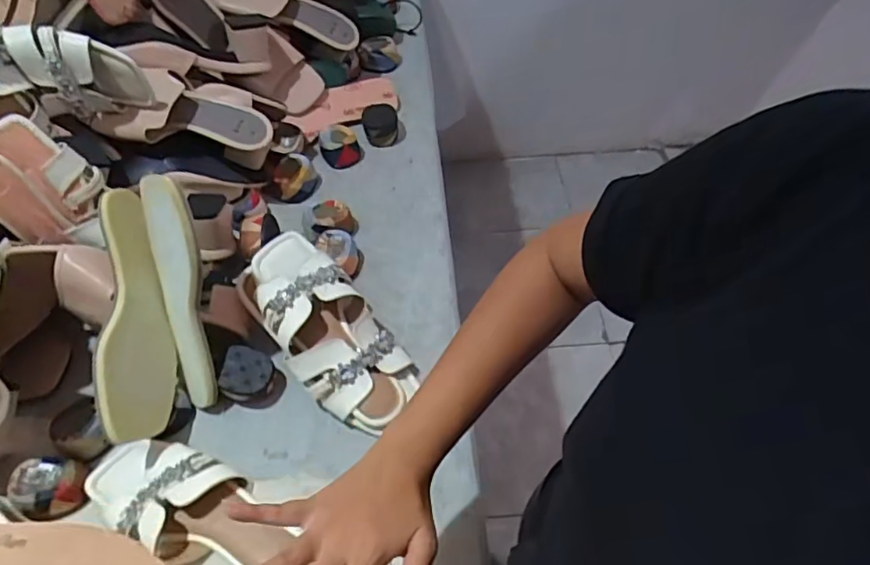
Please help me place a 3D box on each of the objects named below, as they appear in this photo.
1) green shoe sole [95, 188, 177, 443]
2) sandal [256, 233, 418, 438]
[{"bbox_3d":[-0.291,0.028,0.564,0.026,0.075,0.234,-6,88,32],"label":"green shoe sole"},{"bbox_3d":[-0.108,0.052,0.615,0.107,0.057,0.241,-33,78,-20],"label":"sandal"}]

